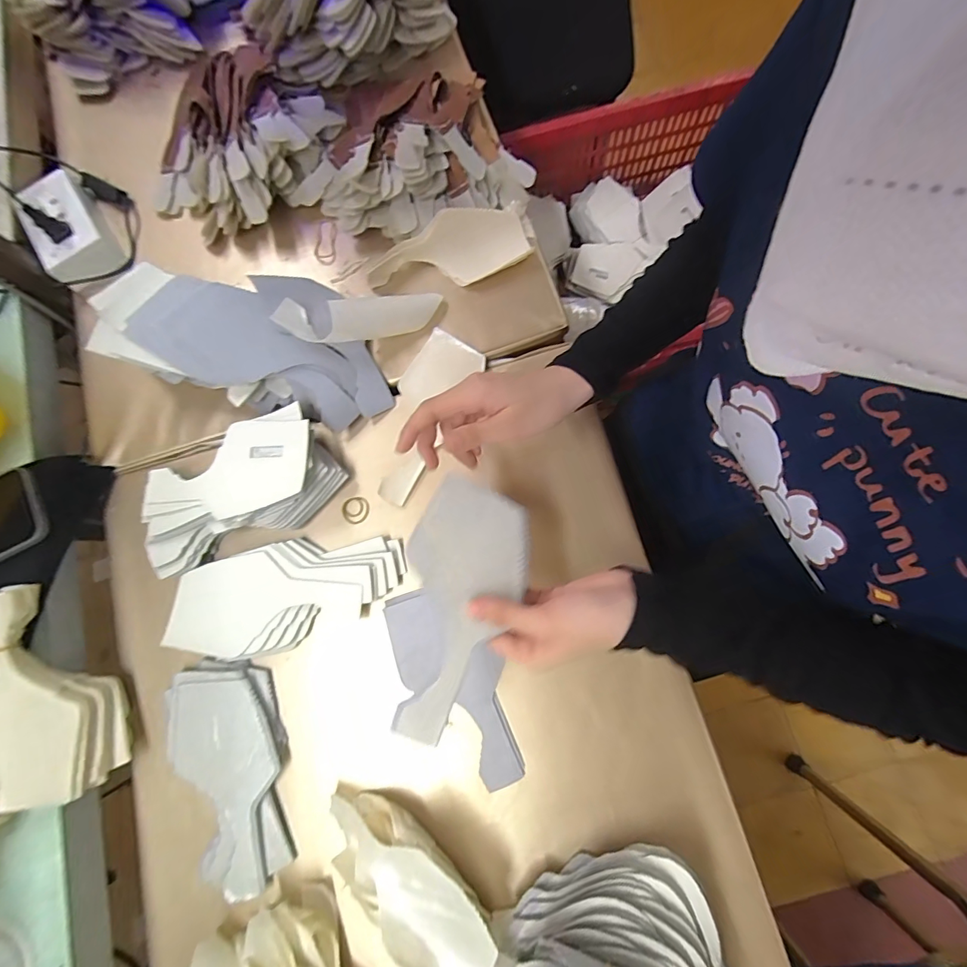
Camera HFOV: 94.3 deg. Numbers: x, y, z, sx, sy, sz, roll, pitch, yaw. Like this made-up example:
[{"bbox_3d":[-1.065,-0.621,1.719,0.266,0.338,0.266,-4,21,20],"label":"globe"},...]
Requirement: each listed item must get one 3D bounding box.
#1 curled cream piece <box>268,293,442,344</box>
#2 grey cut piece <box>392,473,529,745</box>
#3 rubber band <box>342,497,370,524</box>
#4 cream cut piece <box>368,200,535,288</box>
[{"bbox_3d":[-0.124,-0.174,0.462,0.164,0.030,0.046,-13,77,-18],"label":"curled cream piece"},{"bbox_3d":[-0.017,0.086,0.324,0.083,0.019,0.177,11,74,3],"label":"grey cut piece"},{"bbox_3d":[-0.130,0.027,0.458,0.028,0.004,0.028,0,77,0],"label":"rubber band"},{"bbox_3d":[-0.031,-0.245,0.477,0.186,0.036,0.069,-24,78,-1],"label":"cream cut piece"}]

